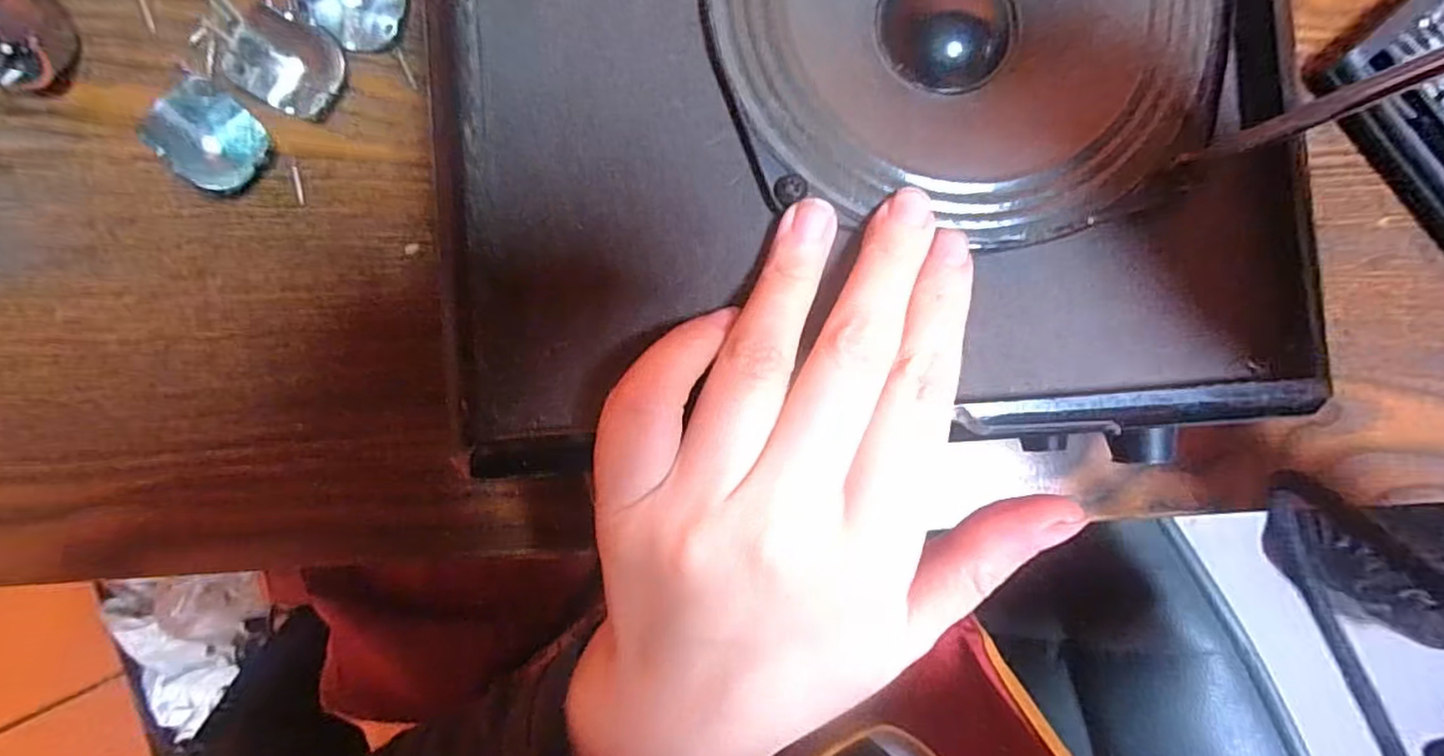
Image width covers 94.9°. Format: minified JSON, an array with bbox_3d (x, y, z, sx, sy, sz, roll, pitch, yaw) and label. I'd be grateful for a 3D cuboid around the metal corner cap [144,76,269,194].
[{"bbox_3d":[-0.169,-0.079,0.221,0.032,0.021,0.028,39,85,-1],"label":"metal corner cap"}]

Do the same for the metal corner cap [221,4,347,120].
[{"bbox_3d":[-0.146,-0.106,0.224,0.033,0.017,0.027,15,86,-3],"label":"metal corner cap"}]

